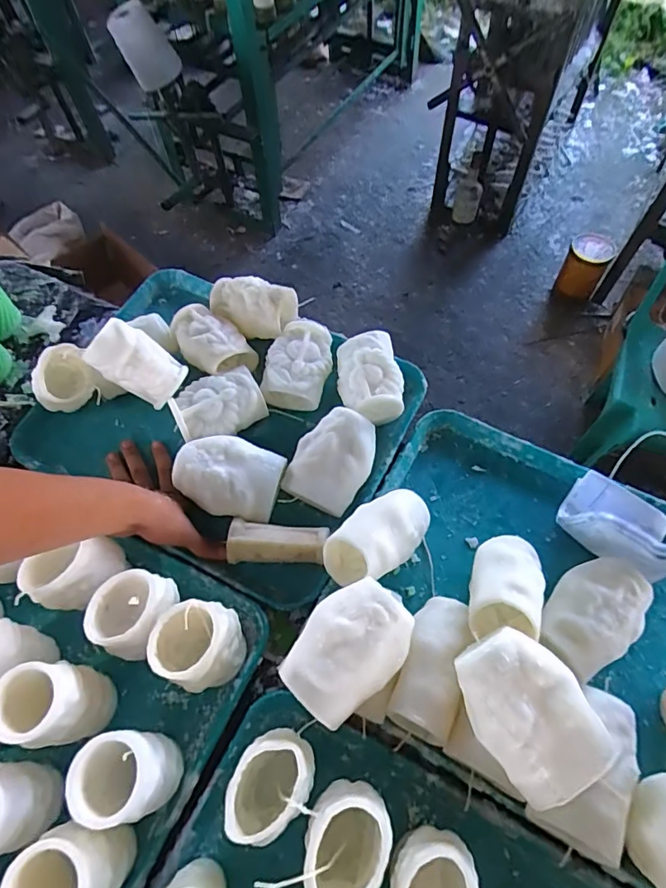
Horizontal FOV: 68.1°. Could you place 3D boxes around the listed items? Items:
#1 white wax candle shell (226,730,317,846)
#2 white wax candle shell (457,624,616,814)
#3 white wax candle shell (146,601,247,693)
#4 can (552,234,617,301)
[{"bbox_3d":[-0.051,0.289,0.420,0.059,0.097,0.073,21,65,13],"label":"white wax candle shell"},{"bbox_3d":[0.154,0.209,0.385,0.082,0.039,0.117,-26,64,-11],"label":"white wax candle shell"},{"bbox_3d":[-0.125,0.193,0.468,0.070,0.096,0.064,-13,62,-4],"label":"white wax candle shell"},{"bbox_3d":[0.837,-0.582,1.649,0.125,0.198,0.128,-1,62,2],"label":"can"}]

